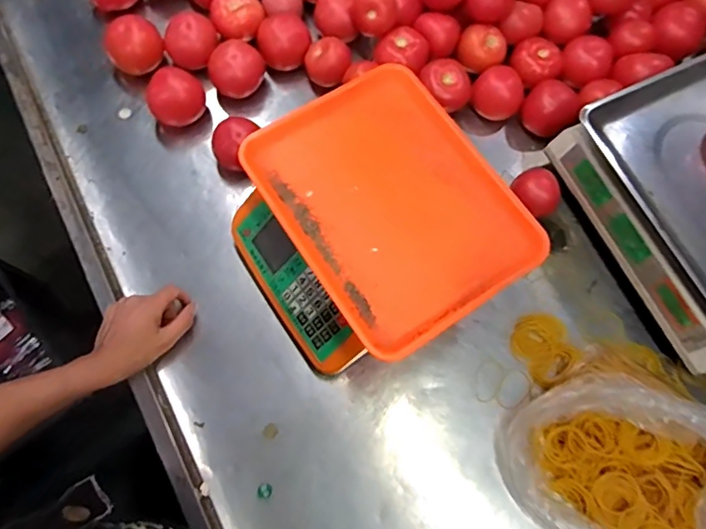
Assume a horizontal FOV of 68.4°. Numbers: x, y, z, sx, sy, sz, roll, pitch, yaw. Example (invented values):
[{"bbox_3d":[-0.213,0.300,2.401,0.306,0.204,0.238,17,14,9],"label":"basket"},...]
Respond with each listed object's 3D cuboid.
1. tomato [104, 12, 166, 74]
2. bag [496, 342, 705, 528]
[{"bbox_3d":[-0.301,-0.303,0.721,0.072,0.065,0.065,-24,74,-10],"label":"tomato"},{"bbox_3d":[0.324,0.234,0.562,0.243,0.089,0.272,-35,77,-13],"label":"bag"}]

